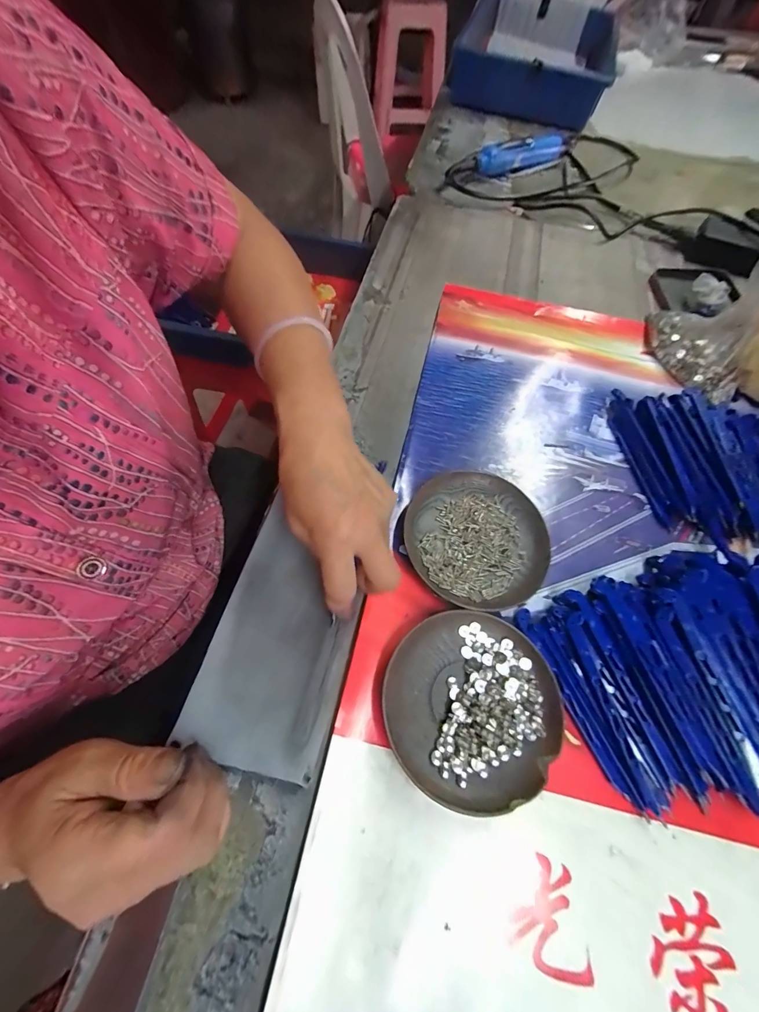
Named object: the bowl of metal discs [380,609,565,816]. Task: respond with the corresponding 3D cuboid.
[{"bbox_3d":[0.062,0.131,0.254,0.117,0.016,0.111,2,63,-3],"label":"bowl of metal discs"}]

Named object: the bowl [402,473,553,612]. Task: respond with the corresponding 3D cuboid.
[{"bbox_3d":[0.079,0.027,0.310,0.116,0.016,0.112,2,63,-3],"label":"bowl"}]

